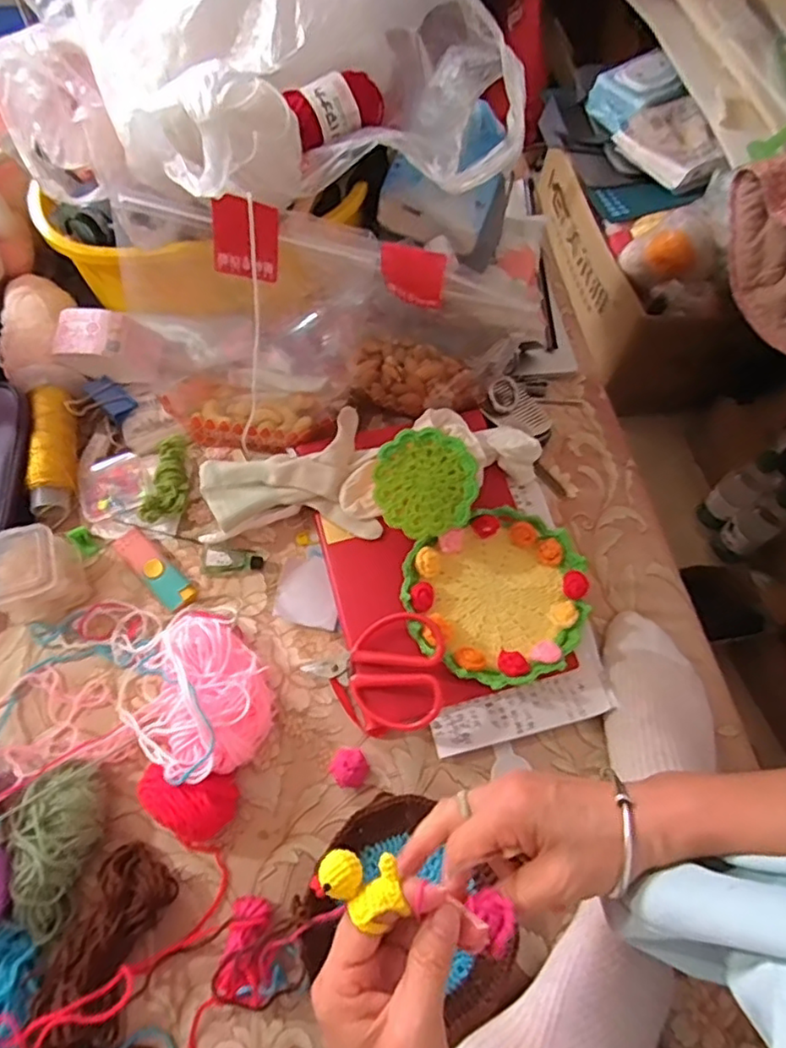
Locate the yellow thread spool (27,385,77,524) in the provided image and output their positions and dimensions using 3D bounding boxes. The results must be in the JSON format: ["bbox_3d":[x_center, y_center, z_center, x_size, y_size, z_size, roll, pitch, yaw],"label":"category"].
[{"bbox_3d":[-0.286,-0.062,0.525,0.030,0.028,0.120,-7,65,-7],"label":"yellow thread spool"}]

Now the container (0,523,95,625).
[{"bbox_3d":[-0.278,0.039,0.479,0.064,0.054,0.059,-22,71,-15],"label":"container"}]

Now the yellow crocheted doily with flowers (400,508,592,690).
[{"bbox_3d":[0.081,0.056,0.499,0.142,0.023,0.137,3,66,-6],"label":"yellow crocheted doily with flowers"}]

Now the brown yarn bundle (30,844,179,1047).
[{"bbox_3d":[-0.183,0.269,0.393,0.061,0.035,0.116,25,66,5],"label":"brown yarn bundle"}]

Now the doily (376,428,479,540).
[{"bbox_3d":[0.026,-0.031,0.478,0.076,0.008,0.079,0,86,-1],"label":"doily"}]

